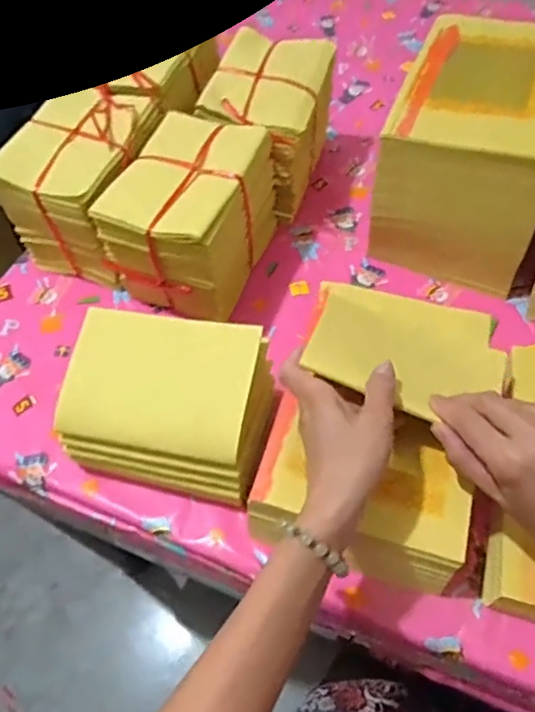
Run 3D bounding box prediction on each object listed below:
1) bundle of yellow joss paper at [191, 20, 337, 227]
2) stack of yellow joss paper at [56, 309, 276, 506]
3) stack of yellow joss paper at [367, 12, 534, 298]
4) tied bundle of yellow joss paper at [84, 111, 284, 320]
[{"bbox_3d":[0.004,-0.279,0.687,0.120,0.146,0.182,13,59,12],"label":"bundle of yellow joss paper"},{"bbox_3d":[-0.083,0.043,0.496,0.171,0.109,0.125,9,59,10],"label":"stack of yellow joss paper"},{"bbox_3d":[0.223,-0.228,0.610,0.159,0.168,0.236,17,60,15],"label":"stack of yellow joss paper"},{"bbox_3d":[-0.075,-0.151,0.600,0.120,0.131,0.174,19,61,15],"label":"tied bundle of yellow joss paper"}]

